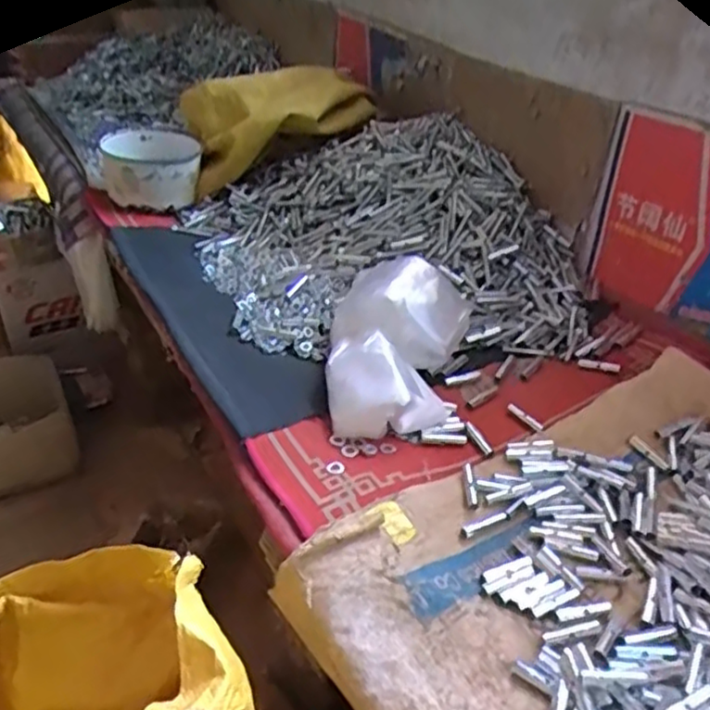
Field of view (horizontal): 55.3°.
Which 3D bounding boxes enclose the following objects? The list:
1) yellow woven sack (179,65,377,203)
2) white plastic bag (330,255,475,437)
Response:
[{"bbox_3d":[-0.121,-0.357,1.010,0.284,0.138,0.116,-17,39,3],"label":"yellow woven sack"},{"bbox_3d":[0.045,-0.024,0.704,0.146,0.070,0.236,5,37,4],"label":"white plastic bag"}]

